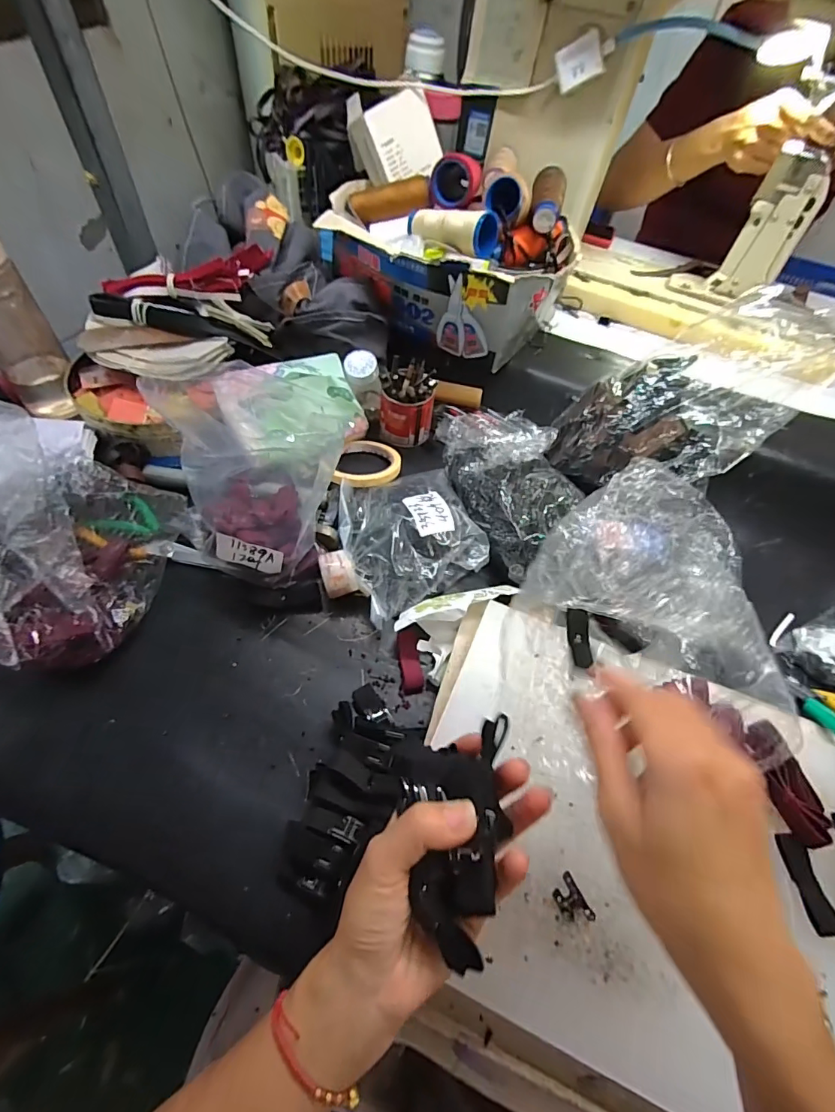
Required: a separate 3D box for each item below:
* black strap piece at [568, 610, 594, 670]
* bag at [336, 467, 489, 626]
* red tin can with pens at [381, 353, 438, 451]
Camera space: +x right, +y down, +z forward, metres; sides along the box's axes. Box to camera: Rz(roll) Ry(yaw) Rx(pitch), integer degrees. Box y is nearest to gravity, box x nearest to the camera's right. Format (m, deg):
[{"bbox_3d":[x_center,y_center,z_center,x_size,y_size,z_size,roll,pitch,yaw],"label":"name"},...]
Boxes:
[{"bbox_3d":[0.139,0.070,0.397,0.017,0.011,0.049,4,56,-2],"label":"black strap piece"},{"bbox_3d":[-0.007,-0.026,0.477,0.140,0.038,0.158,-18,60,-16],"label":"bag"},{"bbox_3d":[-0.012,-0.190,0.572,0.067,0.084,0.071,3,56,-5],"label":"red tin can with pens"}]

